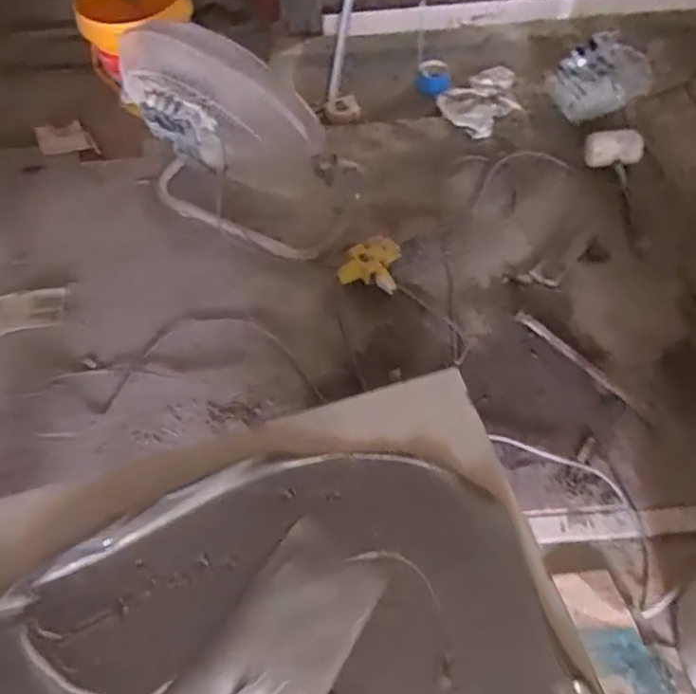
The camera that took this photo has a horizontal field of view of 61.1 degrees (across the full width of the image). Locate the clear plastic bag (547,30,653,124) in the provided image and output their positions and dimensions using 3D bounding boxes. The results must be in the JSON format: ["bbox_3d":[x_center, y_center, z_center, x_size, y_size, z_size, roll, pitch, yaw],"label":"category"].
[{"bbox_3d":[0.579,-0.602,1.330,0.211,0.139,0.158,-5,58,-1],"label":"clear plastic bag"}]

